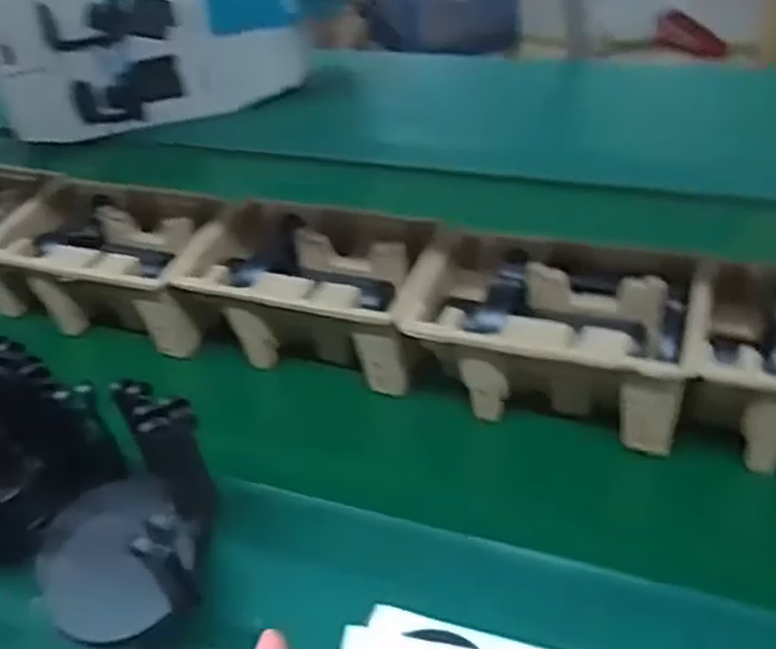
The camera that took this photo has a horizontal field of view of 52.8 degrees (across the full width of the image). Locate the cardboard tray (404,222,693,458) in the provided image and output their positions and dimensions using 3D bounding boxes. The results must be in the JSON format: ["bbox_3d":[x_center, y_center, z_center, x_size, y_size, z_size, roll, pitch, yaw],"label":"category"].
[{"bbox_3d":[0.135,0.009,0.658,0.222,0.099,0.139,9,45,18],"label":"cardboard tray"}]

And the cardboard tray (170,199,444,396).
[{"bbox_3d":[-0.069,-0.030,0.742,0.221,0.101,0.140,10,45,18],"label":"cardboard tray"}]

